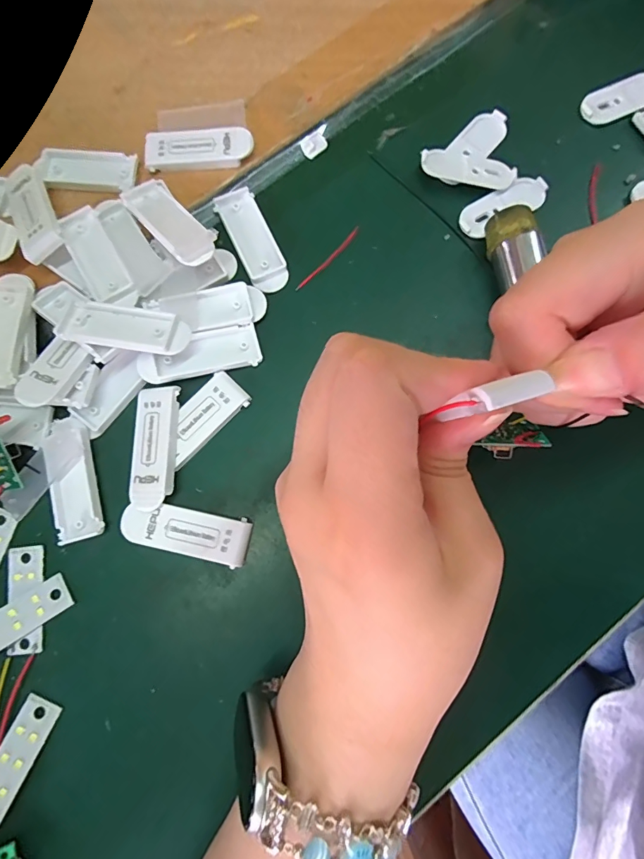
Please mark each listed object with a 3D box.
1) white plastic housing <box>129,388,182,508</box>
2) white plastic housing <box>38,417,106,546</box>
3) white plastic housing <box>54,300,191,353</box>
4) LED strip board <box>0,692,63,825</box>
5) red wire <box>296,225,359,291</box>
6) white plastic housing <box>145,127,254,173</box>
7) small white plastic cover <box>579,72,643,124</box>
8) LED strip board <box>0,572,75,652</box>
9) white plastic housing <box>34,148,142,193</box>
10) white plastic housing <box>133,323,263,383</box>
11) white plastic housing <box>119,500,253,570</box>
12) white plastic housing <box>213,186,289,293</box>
[{"bbox_3d":[-0.077,0.008,0.195,0.019,0.006,0.055,1,80,0],"label":"white plastic housing"},{"bbox_3d":[-0.115,0.023,0.194,0.022,0.004,0.055,-17,80,-3],"label":"white plastic housing"},{"bbox_3d":[-0.091,-0.046,0.195,0.056,0.006,0.022,9,71,1],"label":"white plastic housing"},{"bbox_3d":[-0.128,0.136,0.175,0.017,0.004,0.045,21,67,4],"label":"LED strip board"},{"bbox_3d":[0.004,-0.089,0.219,0.004,0.004,0.046,42,82,7],"label":"red wire"},{"bbox_3d":[-0.064,-0.147,0.223,0.055,0.007,0.021,-1,80,0],"label":"white plastic housing"},{"bbox_3d":[0.166,-0.181,0.231,0.047,0.008,0.018,-20,80,-4],"label":"small white plastic cover"},{"bbox_3d":[-0.133,0.083,0.185,0.045,0.004,0.016,-32,76,-17],"label":"LED strip board"},{"bbox_3d":[-0.123,-0.136,0.221,0.051,0.004,0.020,3,80,0],"label":"white plastic housing"},{"bbox_3d":[-0.059,-0.037,0.204,0.057,0.009,0.020,-14,80,-3],"label":"white plastic housing"},{"bbox_3d":[-0.061,0.046,0.190,0.057,0.004,0.021,12,80,2],"label":"white plastic housing"},{"bbox_3d":[-0.036,-0.099,0.218,0.021,0.004,0.059,-23,81,-4],"label":"white plastic housing"}]

